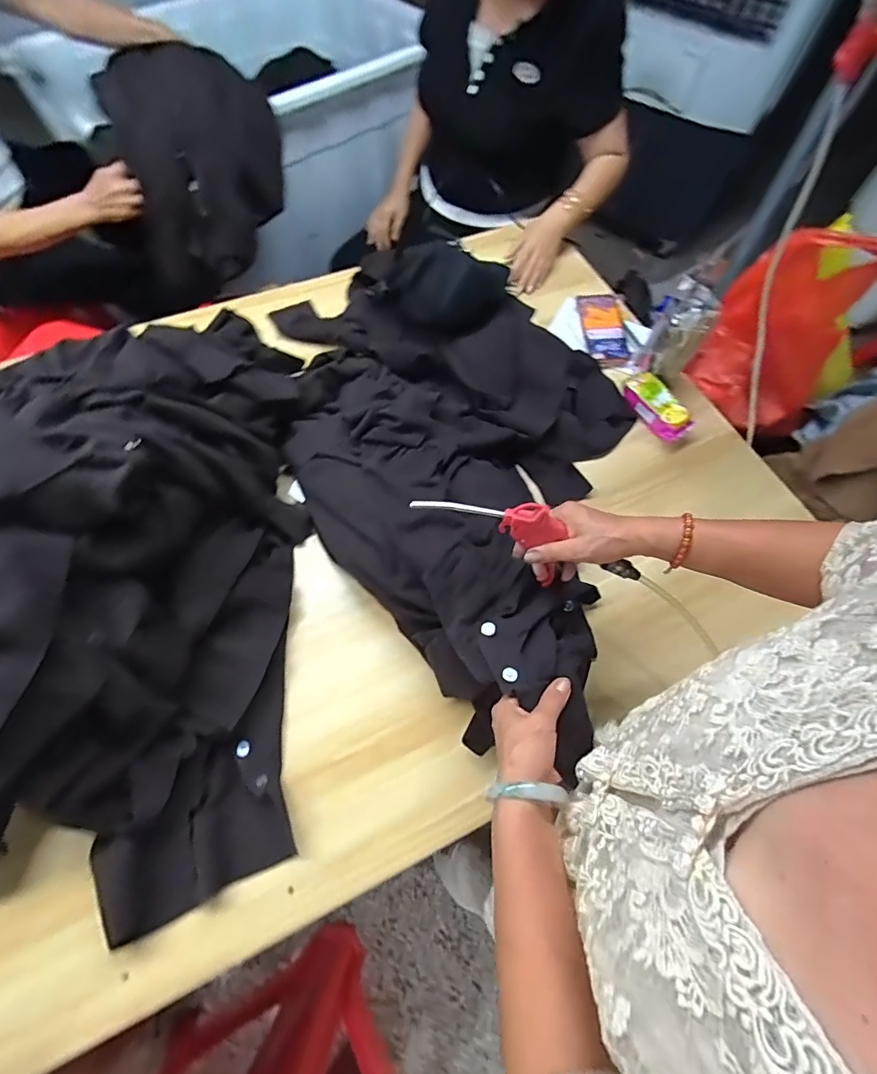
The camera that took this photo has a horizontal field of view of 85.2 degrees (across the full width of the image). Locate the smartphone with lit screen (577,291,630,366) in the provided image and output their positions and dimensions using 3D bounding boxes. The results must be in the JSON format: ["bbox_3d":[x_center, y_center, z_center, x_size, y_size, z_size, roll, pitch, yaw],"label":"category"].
[{"bbox_3d":[0.318,-0.403,0.915,0.077,0.020,0.167,-1,65,-3],"label":"smartphone with lit screen"}]

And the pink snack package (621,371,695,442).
[{"bbox_3d":[0.378,-0.224,0.820,0.068,0.029,0.128,-27,69,-14],"label":"pink snack package"}]

